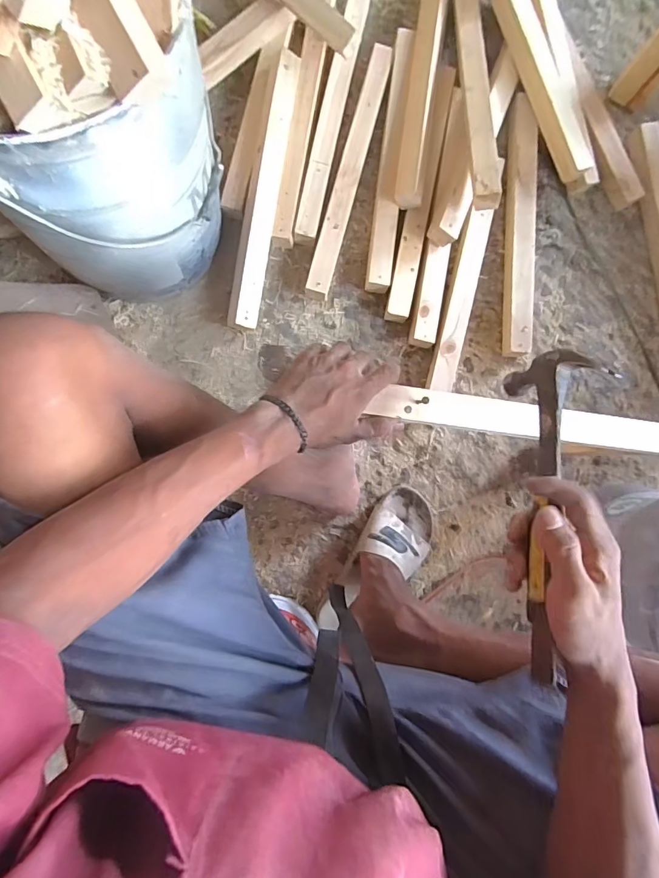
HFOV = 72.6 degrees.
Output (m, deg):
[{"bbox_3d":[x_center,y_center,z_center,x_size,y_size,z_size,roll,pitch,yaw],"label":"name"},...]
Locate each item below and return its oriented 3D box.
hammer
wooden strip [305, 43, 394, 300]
[{"bbox_3d":[0.176,0.052,0.361,0.036,0.093,0.260,11,74,-3],"label":"hammer"},{"bbox_3d":[0.035,-0.440,0.740,0.042,0.039,0.442,15,85,-3],"label":"wooden strip"}]

